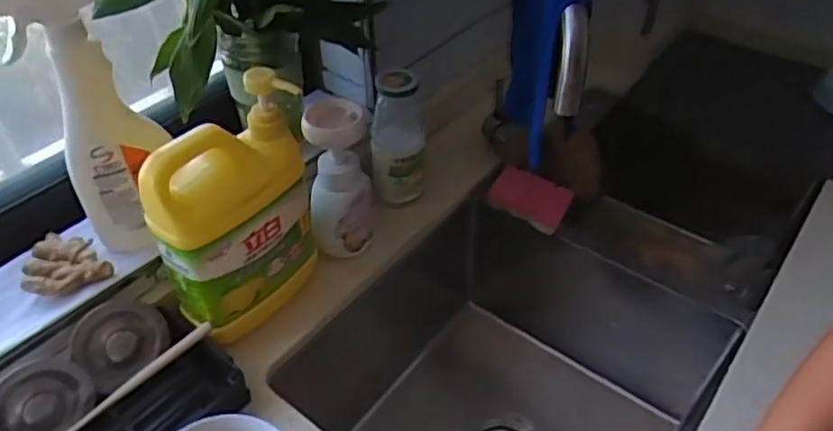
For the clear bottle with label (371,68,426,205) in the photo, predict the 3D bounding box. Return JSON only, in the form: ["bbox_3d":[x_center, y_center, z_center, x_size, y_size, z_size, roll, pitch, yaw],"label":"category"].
[{"bbox_3d":[-0.021,-0.088,0.731,0.057,0.149,0.057,-1,44,-2],"label":"clear bottle with label"}]

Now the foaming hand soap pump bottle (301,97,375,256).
[{"bbox_3d":[-0.079,-0.032,0.677,0.063,0.163,0.074,0,44,0],"label":"foaming hand soap pump bottle"}]

